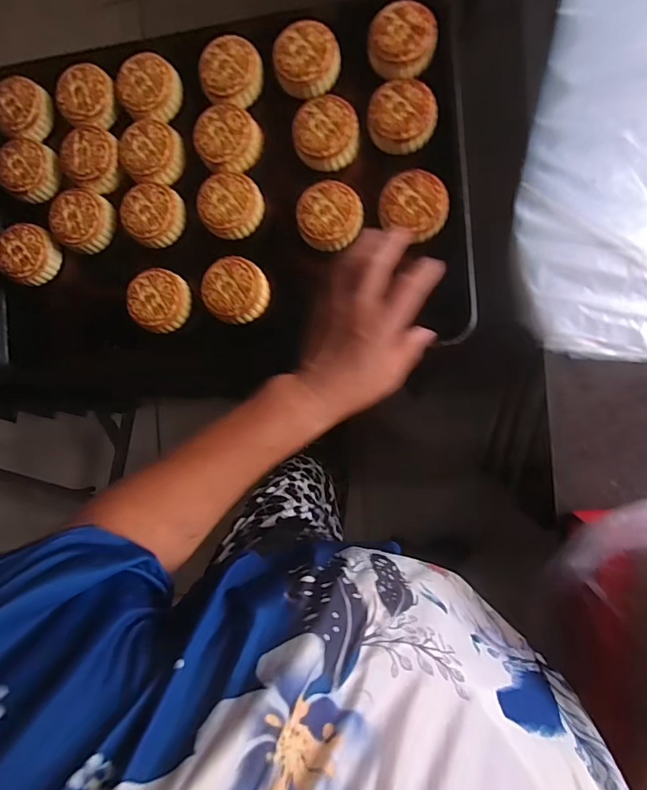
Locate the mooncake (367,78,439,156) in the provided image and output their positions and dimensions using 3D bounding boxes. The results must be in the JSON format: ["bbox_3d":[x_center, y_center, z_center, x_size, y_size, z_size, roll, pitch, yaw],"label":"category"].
[{"bbox_3d":[0.088,-0.312,0.507,0.074,0.024,0.069,0,88,7],"label":"mooncake"}]

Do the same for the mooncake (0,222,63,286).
[{"bbox_3d":[-0.373,-0.178,0.569,0.068,0.030,0.070,0,89,8],"label":"mooncake"}]

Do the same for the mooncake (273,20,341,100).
[{"bbox_3d":[-0.019,-0.388,0.521,0.072,0.022,0.076,-13,87,7],"label":"mooncake"}]

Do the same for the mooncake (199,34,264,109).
[{"bbox_3d":[-0.112,-0.381,0.535,0.071,0.026,0.071,0,89,8],"label":"mooncake"}]

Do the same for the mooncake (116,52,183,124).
[{"bbox_3d":[-0.213,-0.373,0.551,0.071,0.027,0.073,0,89,8],"label":"mooncake"}]

